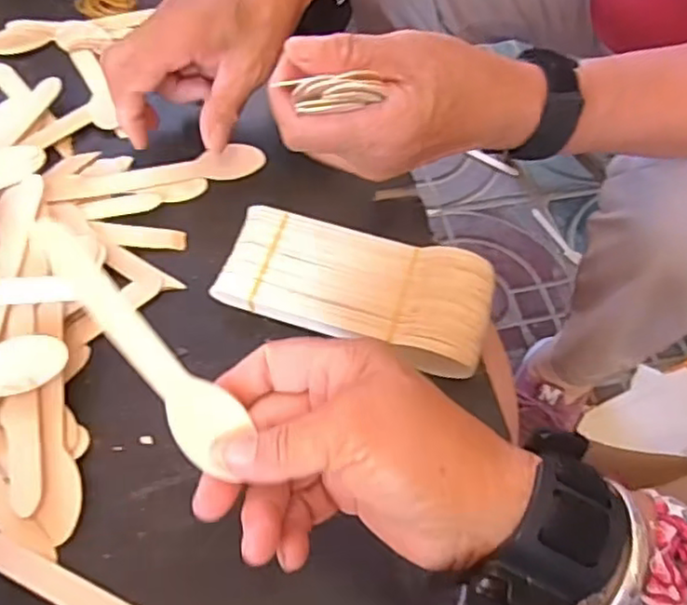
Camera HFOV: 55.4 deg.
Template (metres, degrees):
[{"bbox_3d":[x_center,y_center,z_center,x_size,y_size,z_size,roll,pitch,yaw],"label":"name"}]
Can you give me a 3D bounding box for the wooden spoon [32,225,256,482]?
[{"bbox_3d":[-0.085,0.014,0.271,0.028,0.005,0.117,-40,91,-23],"label":"wooden spoon"}]

